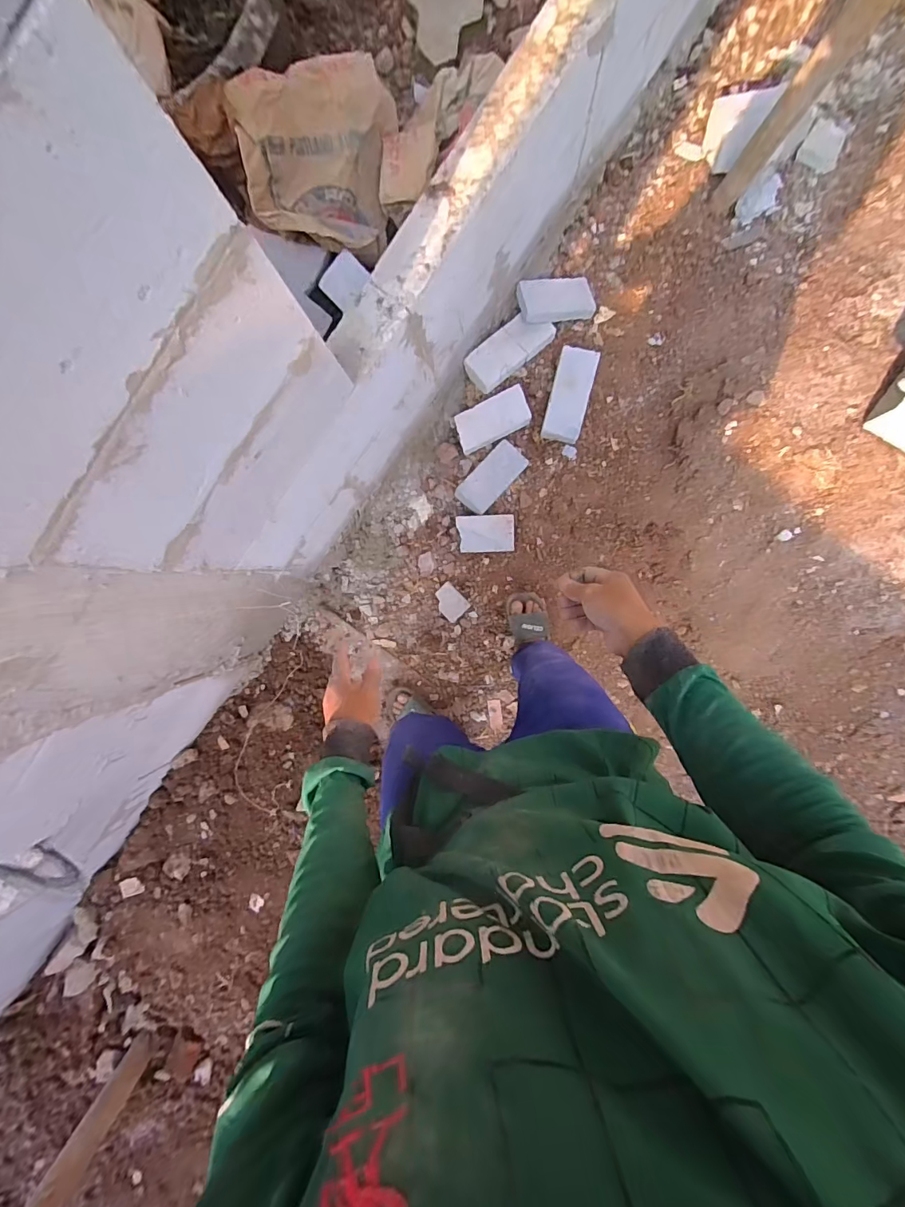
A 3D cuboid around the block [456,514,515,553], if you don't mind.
[{"bbox_3d":[0.098,-0.201,1.342,0.161,0.054,0.105,-3,93,5],"label":"block"}]

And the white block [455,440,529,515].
[{"bbox_3d":[0.113,-0.358,1.329,0.100,0.043,0.212,44,96,2],"label":"white block"}]

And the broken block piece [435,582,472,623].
[{"bbox_3d":[-0.006,-0.003,1.380,0.102,0.018,0.081,43,109,-5],"label":"broken block piece"}]

